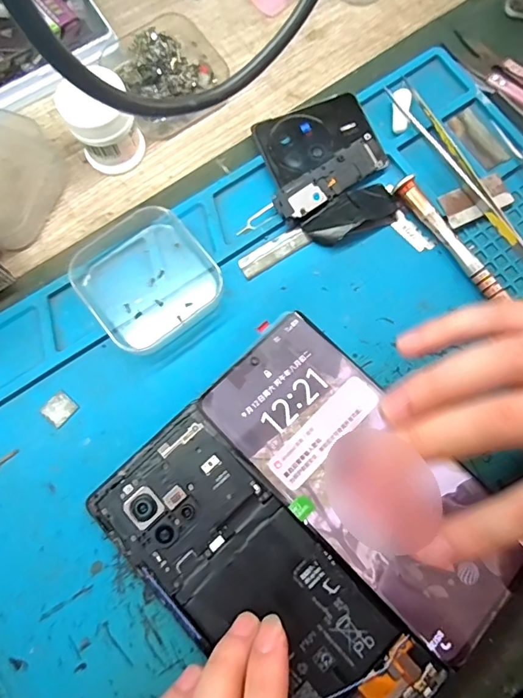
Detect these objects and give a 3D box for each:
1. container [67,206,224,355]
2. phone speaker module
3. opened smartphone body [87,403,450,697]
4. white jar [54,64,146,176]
[{"bbox_3d":[-0.058,-0.036,0.236,0.063,0.019,0.064,-39,81,-8],"label":"container"},{"bbox_3d":[0.038,-0.092,0.250,0.068,0.008,0.020,-34,80,-7],"label":"phone speaker module"},{"bbox_3d":[-0.002,0.106,0.206,0.160,0.007,0.074,43,81,9],"label":"opened smartphone body"},{"bbox_3d":[-0.085,-0.120,0.243,0.032,0.049,0.029,-32,80,-7],"label":"white jar"}]

